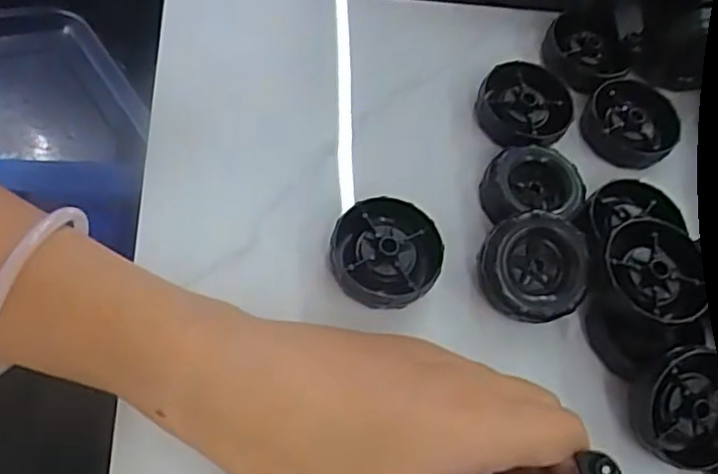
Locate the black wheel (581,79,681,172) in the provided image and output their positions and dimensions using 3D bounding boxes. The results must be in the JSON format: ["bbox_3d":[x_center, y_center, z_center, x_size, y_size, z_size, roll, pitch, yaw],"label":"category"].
[{"bbox_3d":[0.138,-0.057,0.334,0.046,0.012,0.047,4,62,-7],"label":"black wheel"}]

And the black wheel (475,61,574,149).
[{"bbox_3d":[0.081,-0.065,0.327,0.048,0.011,0.045,4,62,-7],"label":"black wheel"}]

